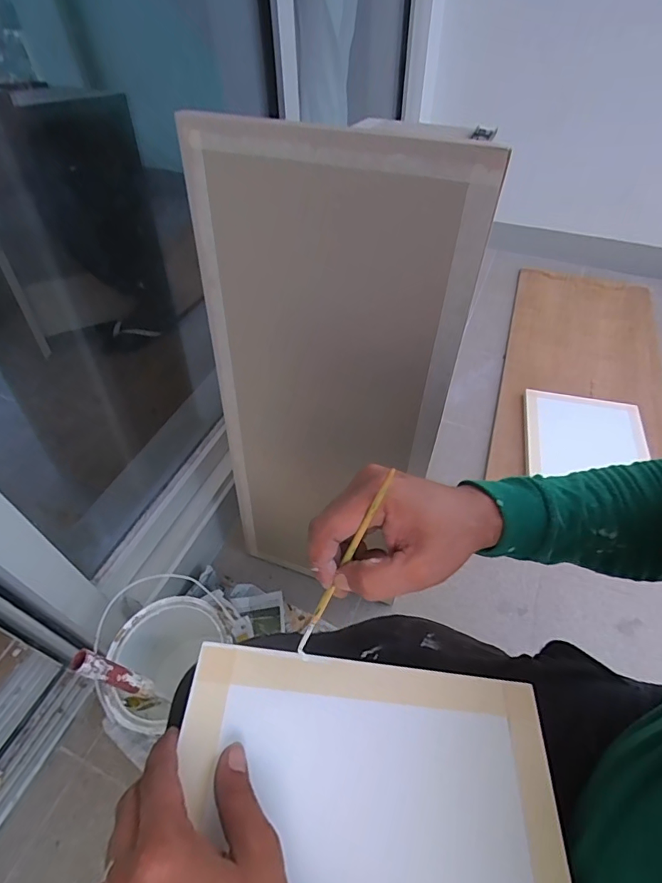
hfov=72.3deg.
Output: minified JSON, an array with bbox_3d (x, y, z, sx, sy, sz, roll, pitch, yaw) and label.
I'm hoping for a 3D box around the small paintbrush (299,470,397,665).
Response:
[{"bbox_3d":[0.007,0.090,0.308,0.010,0.172,0.008,37,28,29],"label":"small paintbrush"}]

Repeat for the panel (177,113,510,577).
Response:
[{"bbox_3d":[-0.016,-0.019,0.612,0.300,0.677,0.021,17,45,15],"label":"panel"}]

